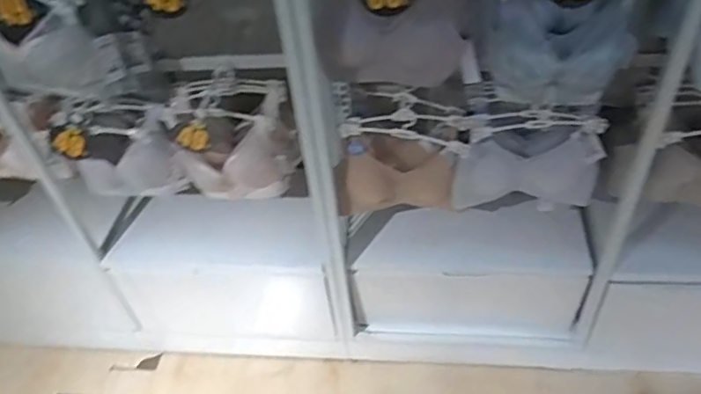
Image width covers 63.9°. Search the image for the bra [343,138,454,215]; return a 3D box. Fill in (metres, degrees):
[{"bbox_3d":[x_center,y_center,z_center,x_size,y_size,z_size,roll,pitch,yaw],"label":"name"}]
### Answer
[{"bbox_3d":[0.105,-0.055,1.317,0.258,0.210,0.077,1,43,9],"label":"bra"}]

